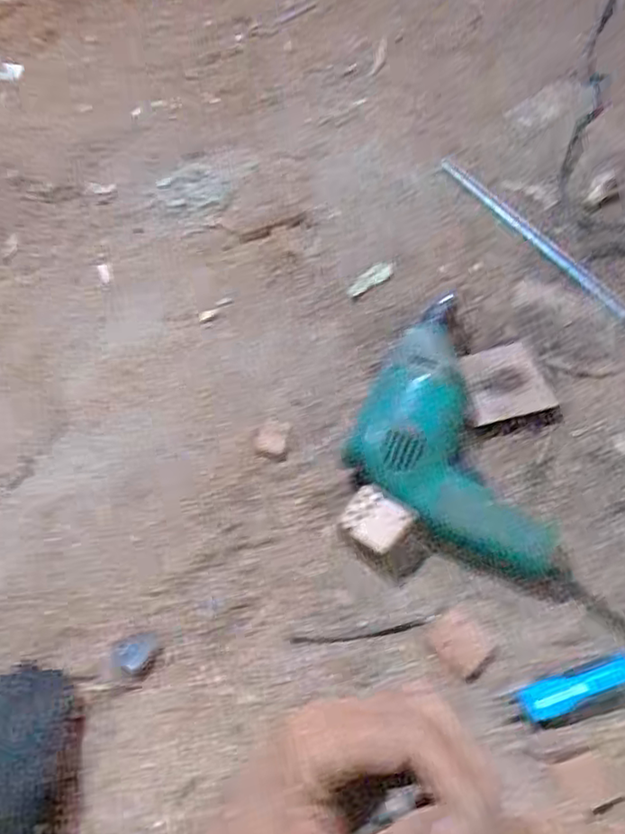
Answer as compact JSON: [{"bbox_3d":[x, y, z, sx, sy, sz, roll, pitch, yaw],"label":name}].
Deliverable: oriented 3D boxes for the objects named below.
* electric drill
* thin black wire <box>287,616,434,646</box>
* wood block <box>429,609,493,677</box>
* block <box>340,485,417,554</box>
[{"bbox_3d":[0.139,0.001,0.538,0.170,0.061,0.215,19,59,16],"label":"electric drill"},{"bbox_3d":[0.038,0.159,0.470,0.106,0.004,0.008,-8,55,-2],"label":"thin black wire"},{"bbox_3d":[0.107,0.162,0.461,0.038,0.004,0.041,-34,60,-18],"label":"wood block"},{"bbox_3d":[0.050,0.084,0.500,0.045,0.029,0.043,29,62,21],"label":"block"}]

